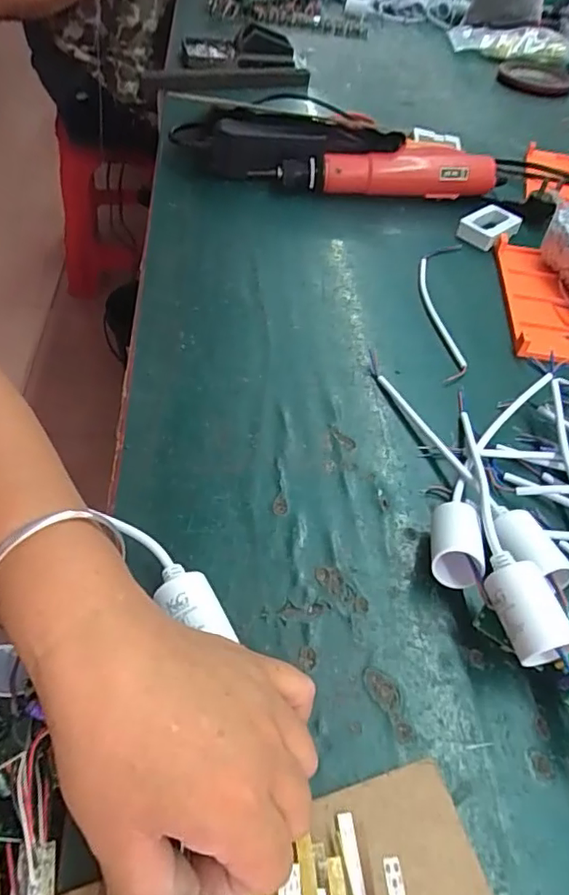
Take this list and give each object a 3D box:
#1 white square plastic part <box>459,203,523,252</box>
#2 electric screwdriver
[{"bbox_3d":[0.208,-0.224,0.562,0.060,0.017,0.044,-30,59,-28],"label":"white square plastic part"},{"bbox_3d":[0.101,-0.291,0.589,0.263,0.044,0.036,5,49,-2],"label":"electric screwdriver"}]

